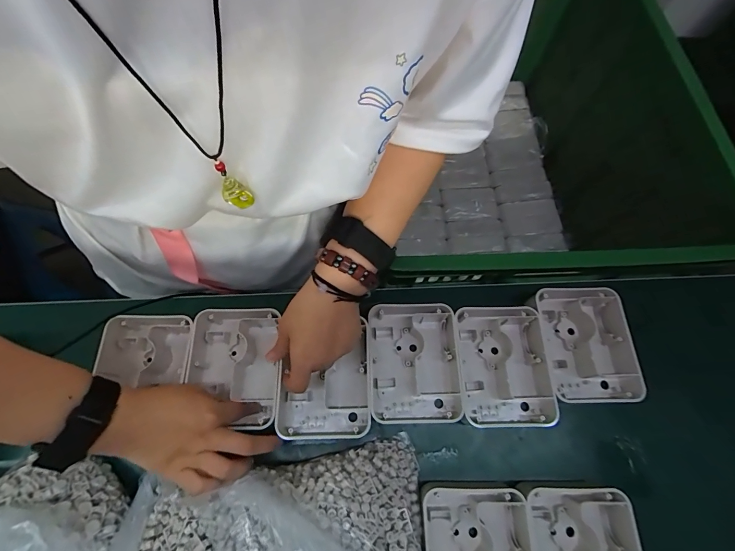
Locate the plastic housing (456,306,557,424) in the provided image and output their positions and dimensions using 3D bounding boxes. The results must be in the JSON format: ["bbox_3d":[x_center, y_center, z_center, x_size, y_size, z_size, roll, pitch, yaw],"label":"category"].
[{"bbox_3d":[0.155,0.101,0.403,0.102,0.034,0.130,-2,69,-1],"label":"plastic housing"}]

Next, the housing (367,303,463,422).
[{"bbox_3d":[0.052,0.099,0.405,0.103,0.036,0.128,-2,69,-1],"label":"housing"}]

